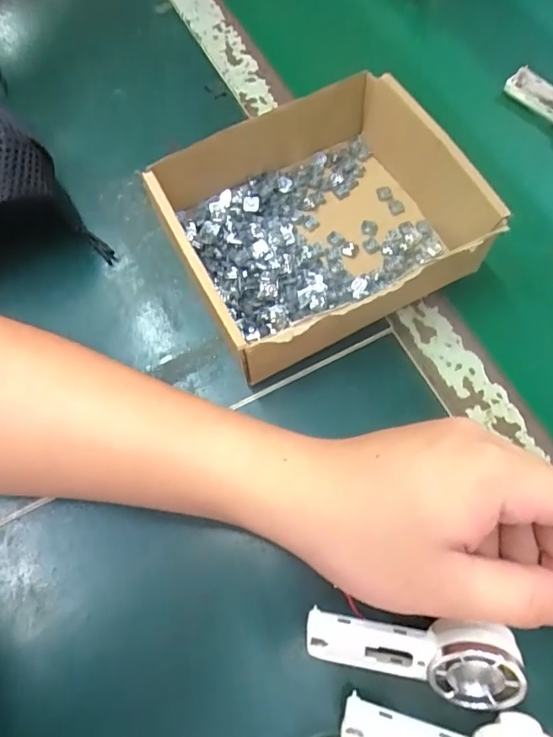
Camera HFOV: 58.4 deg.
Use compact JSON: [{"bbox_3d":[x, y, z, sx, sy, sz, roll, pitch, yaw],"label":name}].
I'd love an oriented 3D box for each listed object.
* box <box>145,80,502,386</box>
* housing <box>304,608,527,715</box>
[{"bbox_3d":[0.026,-0.091,0.306,0.169,0.056,0.149,-26,69,-10],"label":"box"},{"bbox_3d":[0.061,0.131,0.230,0.094,0.023,0.038,0,102,14],"label":"housing"}]

